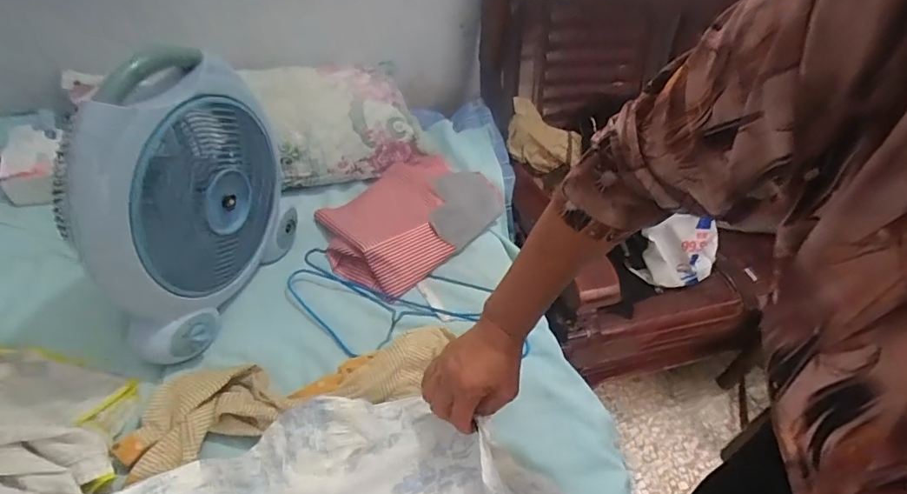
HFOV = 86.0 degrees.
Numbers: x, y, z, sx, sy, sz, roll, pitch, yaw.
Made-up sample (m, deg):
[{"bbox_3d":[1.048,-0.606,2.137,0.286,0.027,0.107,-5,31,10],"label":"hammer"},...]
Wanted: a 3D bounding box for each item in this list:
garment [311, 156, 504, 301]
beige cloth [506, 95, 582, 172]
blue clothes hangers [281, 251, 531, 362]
[{"bbox_3d":[-0.083,-0.073,0.936,0.247,0.084,0.370,32,47,26],"label":"garment"},{"bbox_3d":[0.227,-0.269,1.250,0.205,0.058,0.170,28,78,-23],"label":"beige cloth"},{"bbox_3d":[-0.076,0.106,0.792,0.402,0.019,0.186,13,50,4],"label":"blue clothes hangers"}]

